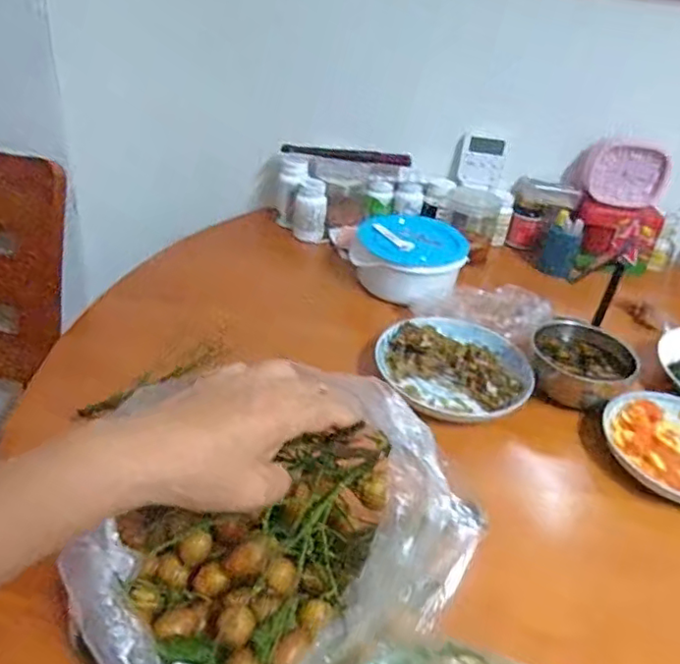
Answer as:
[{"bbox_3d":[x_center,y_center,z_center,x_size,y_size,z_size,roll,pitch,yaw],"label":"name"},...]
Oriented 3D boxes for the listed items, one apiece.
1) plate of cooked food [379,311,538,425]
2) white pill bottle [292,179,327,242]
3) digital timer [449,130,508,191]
[{"bbox_3d":[0.131,0.032,0.690,0.167,0.035,0.163,7,34,0],"label":"plate of cooked food"},{"bbox_3d":[-0.049,-0.198,0.982,0.051,0.094,0.048,4,34,-4],"label":"white pill bottle"},{"bbox_3d":[0.235,-0.288,1.005,0.083,0.088,0.010,13,15,0],"label":"digital timer"}]

